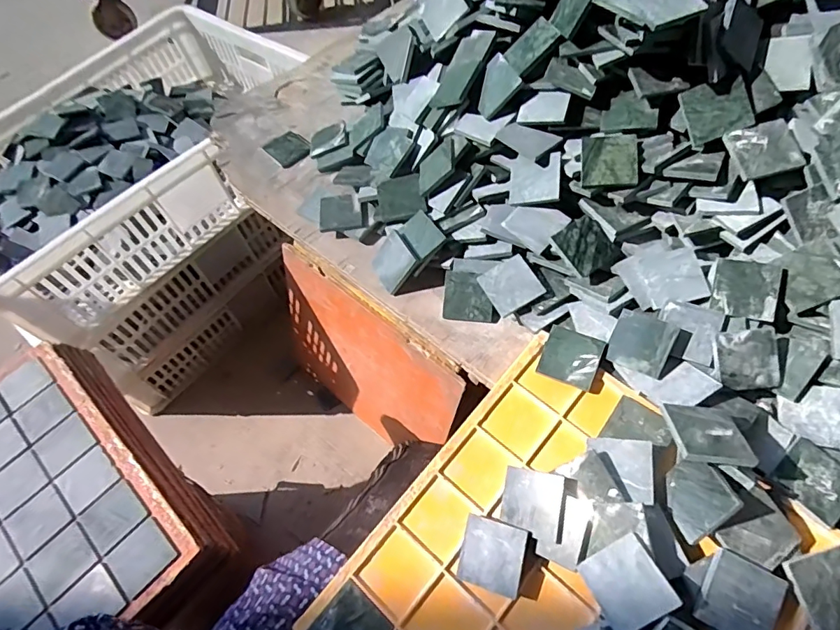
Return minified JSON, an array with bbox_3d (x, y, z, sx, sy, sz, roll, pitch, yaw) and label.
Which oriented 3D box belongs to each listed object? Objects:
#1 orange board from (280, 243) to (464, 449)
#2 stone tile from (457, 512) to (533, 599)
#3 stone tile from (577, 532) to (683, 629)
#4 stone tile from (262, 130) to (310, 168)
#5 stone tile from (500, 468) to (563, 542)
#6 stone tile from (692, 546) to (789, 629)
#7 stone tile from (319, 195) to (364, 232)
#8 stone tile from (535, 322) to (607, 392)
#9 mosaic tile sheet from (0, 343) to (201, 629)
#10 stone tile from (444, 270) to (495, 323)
[{"bbox_3d":[-0.102,0.094,0.848,0.365,0.352,0.013,38,55,15],"label":"orange board"},{"bbox_3d":[0.056,0.186,0.375,0.048,0.007,0.049,9,76,27],"label":"stone tile"},{"bbox_3d":[0.144,0.187,0.337,0.050,0.004,0.048,-38,56,12],"label":"stone tile"},{"bbox_3d":[-0.174,-0.221,0.645,0.050,0.008,0.052,-41,65,-19],"label":"stone tile"},{"bbox_3d":[0.091,0.152,0.393,0.048,0.004,0.049,3,65,29],"label":"stone tile"},{"bbox_3d":[0.223,0.197,0.336,0.052,0.004,0.051,28,79,6],"label":"stone tile"},{"bbox_3d":[-0.092,-0.119,0.562,0.048,0.007,0.048,-8,65,-9],"label":"stone tile"},{"bbox_3d":[0.139,0.039,0.446,0.050,0.005,0.048,21,78,24],"label":"stone tile"},{"bbox_3d":[-0.428,0.228,0.450,0.308,0.014,0.313,41,66,17],"label":"mosaic tile sheet"},{"bbox_3d":[0.050,-0.019,0.494,0.049,0.005,0.049,6,87,7],"label":"stone tile"}]

